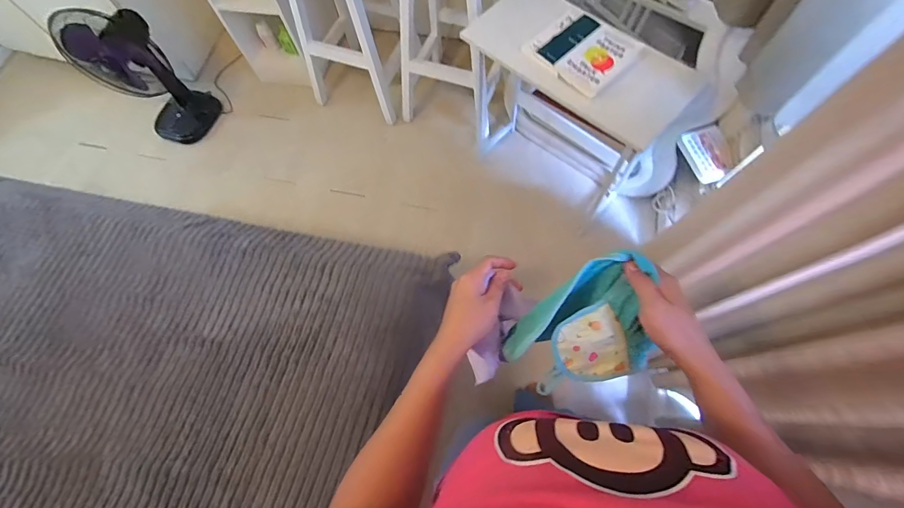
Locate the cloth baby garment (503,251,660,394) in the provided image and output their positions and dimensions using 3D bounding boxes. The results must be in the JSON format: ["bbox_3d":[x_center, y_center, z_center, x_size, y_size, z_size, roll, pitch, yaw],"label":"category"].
[{"bbox_3d":[0.159,0.086,0.449,0.123,0.037,0.168,44,110,6],"label":"cloth baby garment"}]

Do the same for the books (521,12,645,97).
[{"bbox_3d":[0.327,-0.517,1.009,0.206,0.027,0.251,-44,67,-10],"label":"books"}]

